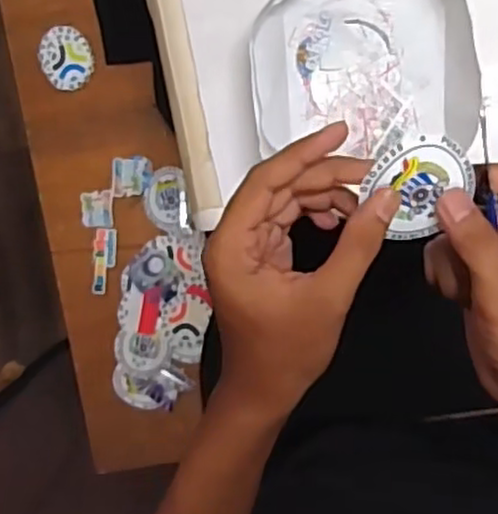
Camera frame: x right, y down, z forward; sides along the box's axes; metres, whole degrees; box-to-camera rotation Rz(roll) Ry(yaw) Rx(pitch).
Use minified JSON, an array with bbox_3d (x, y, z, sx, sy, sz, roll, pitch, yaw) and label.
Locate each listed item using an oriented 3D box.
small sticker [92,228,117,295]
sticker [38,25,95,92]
[{"bbox_3d":[-0.158,0.005,0.757,0.028,0.005,0.070,4,93,9],"label":"small sticker"},{"bbox_3d":[-0.197,-0.214,0.755,0.061,0.006,0.068,-2,89,8],"label":"sticker"}]

